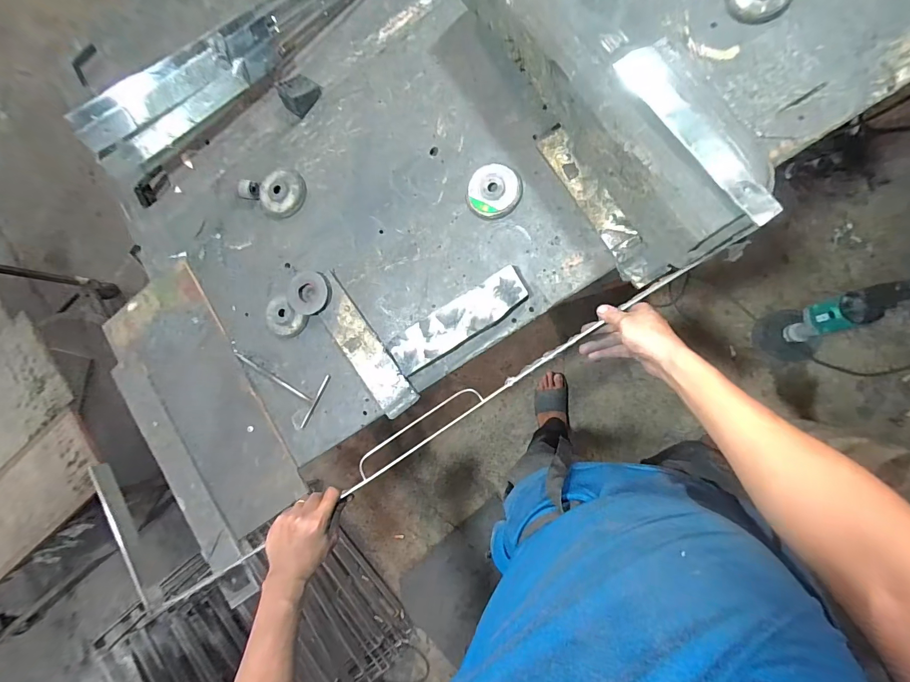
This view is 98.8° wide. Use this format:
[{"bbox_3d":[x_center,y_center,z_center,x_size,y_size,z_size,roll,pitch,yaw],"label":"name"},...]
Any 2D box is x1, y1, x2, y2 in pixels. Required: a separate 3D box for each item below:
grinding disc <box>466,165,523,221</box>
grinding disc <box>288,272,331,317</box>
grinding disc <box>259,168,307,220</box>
[{"bbox_3d":[0.061,-0.233,0.610,0.082,0.010,0.083,0,88,11],"label":"grinding disc"},{"bbox_3d":[-0.243,-0.081,0.652,0.074,0.012,0.072,0,88,11],"label":"grinding disc"},{"bbox_3d":[-0.304,-0.258,0.684,0.089,0.015,0.083,0,88,11],"label":"grinding disc"}]

